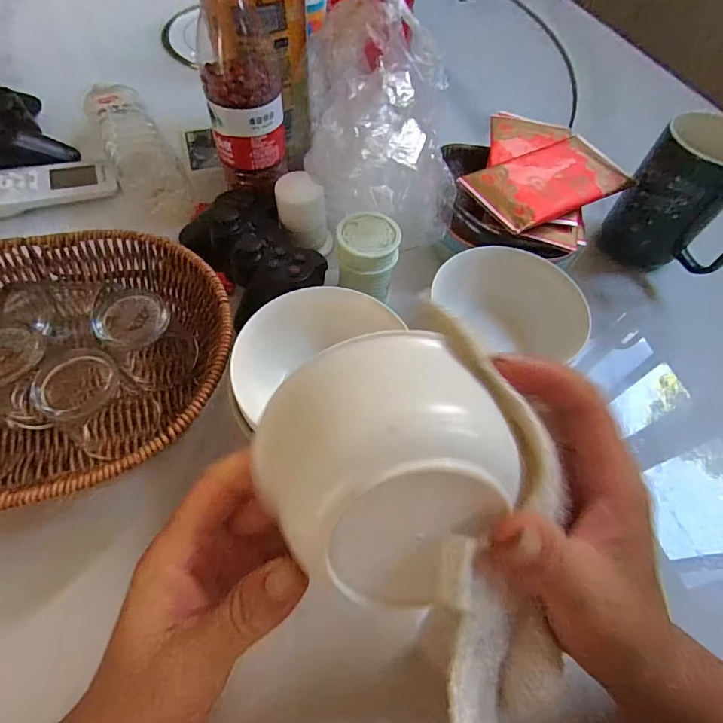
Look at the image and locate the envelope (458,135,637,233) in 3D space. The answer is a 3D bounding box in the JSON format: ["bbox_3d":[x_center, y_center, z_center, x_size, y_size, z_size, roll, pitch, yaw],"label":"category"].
[{"bbox_3d":[0.168,-0.161,0.370,0.154,0.009,0.078,-27,64,-20],"label":"envelope"}]

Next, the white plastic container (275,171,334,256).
[{"bbox_3d":[-0.052,-0.133,0.384,0.047,0.058,0.045,-8,59,-8],"label":"white plastic container"}]

